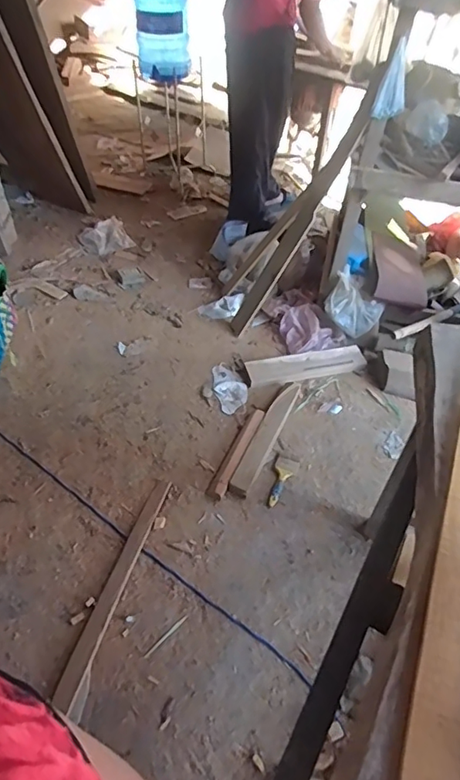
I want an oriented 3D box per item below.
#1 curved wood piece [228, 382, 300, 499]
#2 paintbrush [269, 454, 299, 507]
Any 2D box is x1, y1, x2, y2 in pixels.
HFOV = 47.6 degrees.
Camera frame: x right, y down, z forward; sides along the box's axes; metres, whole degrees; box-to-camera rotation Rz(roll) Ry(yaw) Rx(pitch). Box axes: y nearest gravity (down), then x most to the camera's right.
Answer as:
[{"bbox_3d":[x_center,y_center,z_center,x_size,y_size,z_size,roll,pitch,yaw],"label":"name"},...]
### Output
[{"bbox_3d":[0.120,0.142,1.695,0.071,0.022,0.499,18,46,16],"label":"curved wood piece"},{"bbox_3d":[0.161,0.280,1.597,0.072,0.016,0.195,14,45,11],"label":"paintbrush"}]

